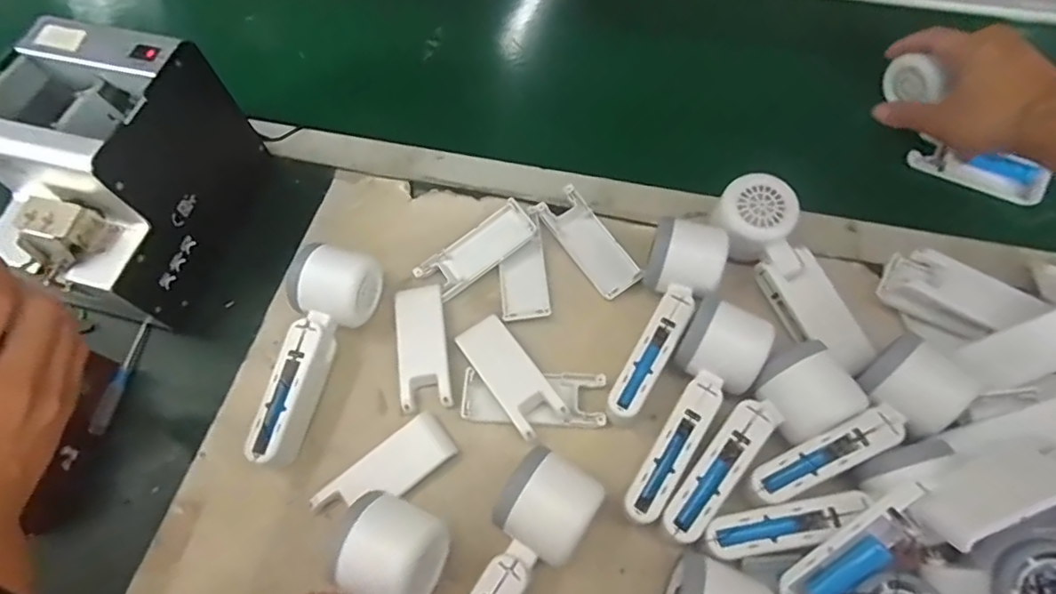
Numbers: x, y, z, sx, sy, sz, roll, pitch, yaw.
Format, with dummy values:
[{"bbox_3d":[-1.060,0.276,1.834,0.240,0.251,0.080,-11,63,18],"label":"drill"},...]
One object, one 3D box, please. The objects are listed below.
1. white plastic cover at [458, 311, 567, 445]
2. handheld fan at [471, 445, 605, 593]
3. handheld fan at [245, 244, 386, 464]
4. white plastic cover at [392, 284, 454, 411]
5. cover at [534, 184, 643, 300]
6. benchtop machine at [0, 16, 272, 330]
[{"bbox_3d":[-0.014,0.058,0.415,0.038,0.014,0.097,-33,66,-13],"label":"white plastic cover"},{"bbox_3d":[-0.019,0.175,0.340,0.057,0.048,0.164,33,69,17],"label":"handheld fan"},{"bbox_3d":[-0.161,0.041,0.411,0.062,0.052,0.159,7,64,6],"label":"handheld fan"},{"bbox_3d":[-0.083,0.037,0.428,0.038,0.010,0.097,-9,63,-2],"label":"white plastic cover"},{"bbox_3d":[0.053,-0.046,0.465,0.039,0.018,0.102,-33,66,-13],"label":"cover"},{"bbox_3d":[-0.326,-0.094,0.437,0.129,0.145,0.176,14,65,10],"label":"benchtop machine"}]

